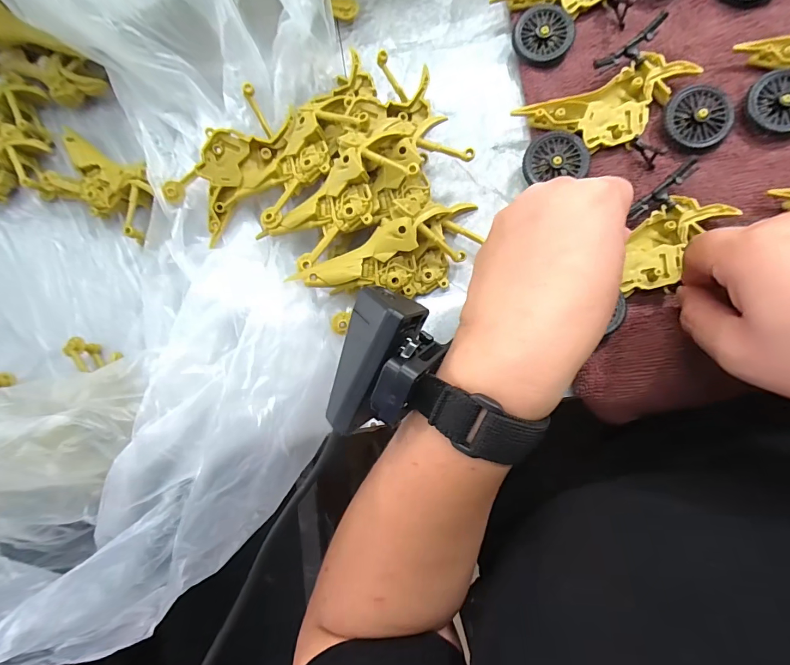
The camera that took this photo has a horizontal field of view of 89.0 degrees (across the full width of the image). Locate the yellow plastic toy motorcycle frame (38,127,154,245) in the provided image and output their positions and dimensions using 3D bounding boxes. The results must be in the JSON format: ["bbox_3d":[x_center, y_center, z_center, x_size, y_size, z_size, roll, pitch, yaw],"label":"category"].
[{"bbox_3d":[-0.207,-0.104,0.284,0.093,0.021,0.047,26,87,11],"label":"yellow plastic toy motorcycle frame"}]

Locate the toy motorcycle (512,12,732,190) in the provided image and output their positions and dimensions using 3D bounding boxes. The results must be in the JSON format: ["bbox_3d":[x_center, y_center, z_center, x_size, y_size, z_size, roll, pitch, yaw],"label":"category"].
[{"bbox_3d":[0.132,-0.125,0.242,0.112,0.014,0.074,-31,80,4],"label":"toy motorcycle"}]

